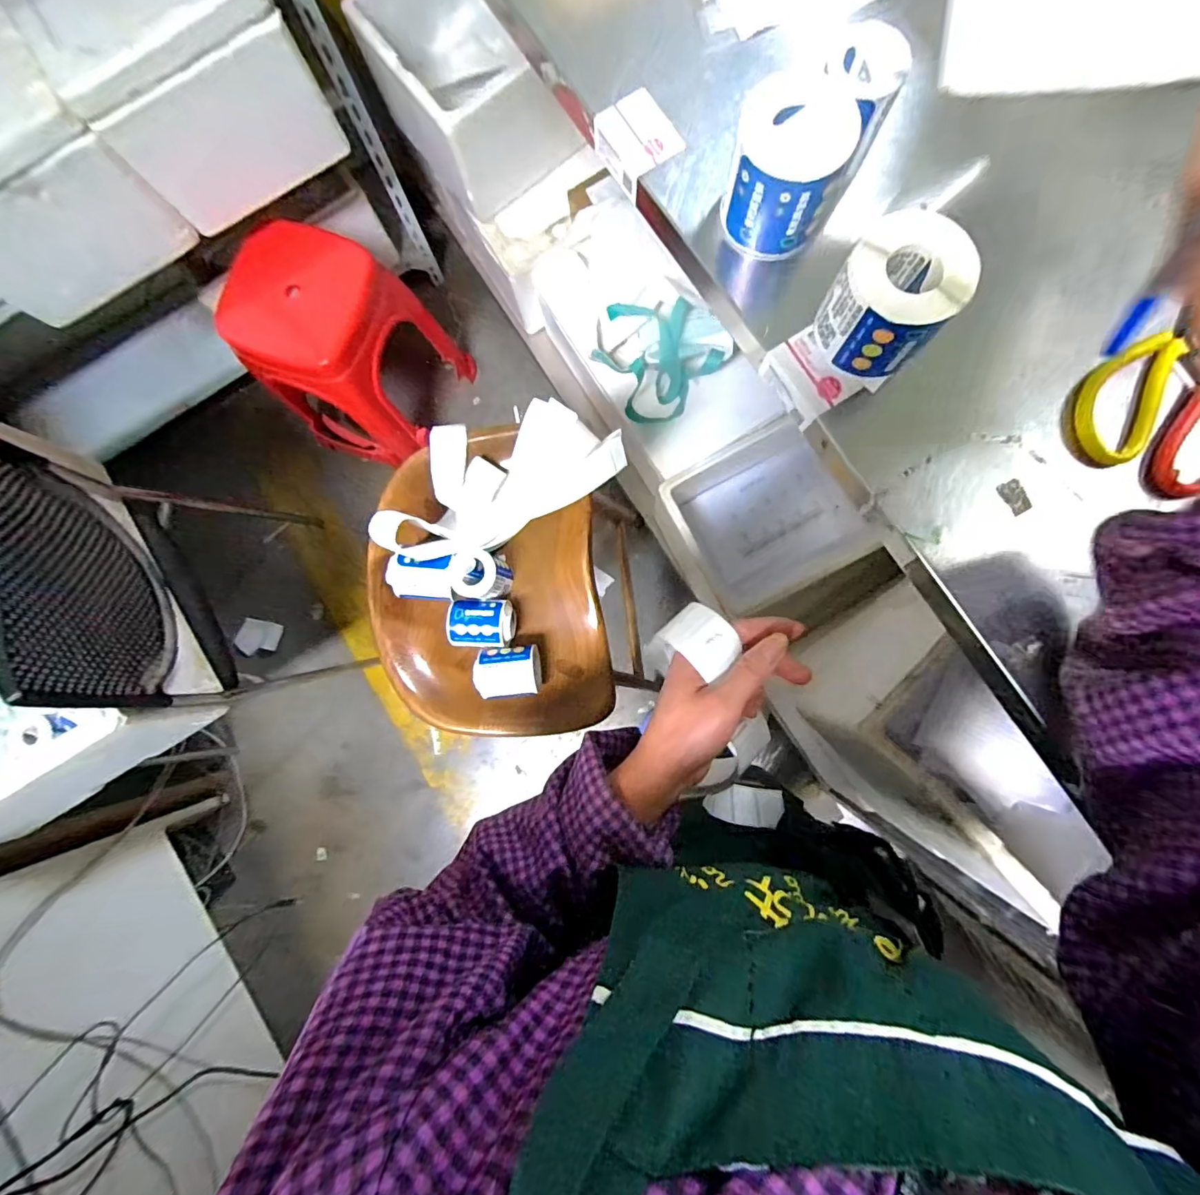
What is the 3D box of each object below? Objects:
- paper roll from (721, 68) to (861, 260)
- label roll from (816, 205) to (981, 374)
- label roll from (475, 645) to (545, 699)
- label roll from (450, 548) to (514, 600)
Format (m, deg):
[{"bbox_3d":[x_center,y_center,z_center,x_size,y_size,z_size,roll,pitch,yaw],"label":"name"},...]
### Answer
[{"bbox_3d":[0.129,-0.299,0.359,0.073,0.062,0.080,0,85,3],"label":"paper roll"},{"bbox_3d":[0.192,-0.195,0.335,0.072,0.061,0.069,0,85,3],"label":"label roll"},{"bbox_3d":[-0.107,0.088,0.605,0.071,0.049,0.061,-3,85,3],"label":"label roll"},{"bbox_3d":[-0.140,-0.026,0.613,0.060,0.061,0.057,0,85,3],"label":"label roll"}]

